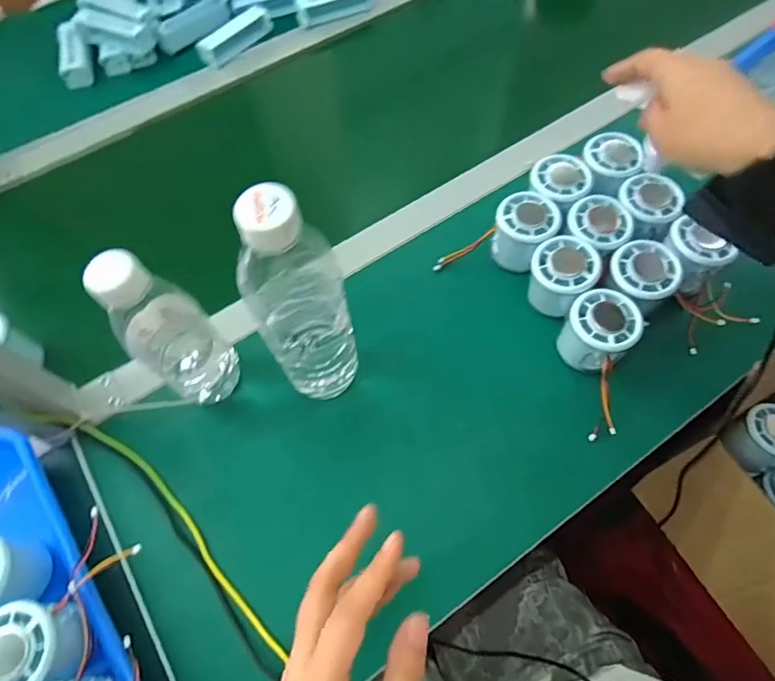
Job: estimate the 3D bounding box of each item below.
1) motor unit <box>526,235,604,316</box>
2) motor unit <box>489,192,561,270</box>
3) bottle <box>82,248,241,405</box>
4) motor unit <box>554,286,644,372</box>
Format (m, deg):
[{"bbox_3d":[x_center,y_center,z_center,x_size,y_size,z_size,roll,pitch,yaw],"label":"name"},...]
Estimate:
[{"bbox_3d":[0.159,-0.057,0.459,0.056,0.057,0.058,-1,63,1],"label":"motor unit"},{"bbox_3d":[0.133,-0.105,0.483,0.056,0.054,0.054,21,65,12],"label":"motor unit"},{"bbox_3d":[-0.169,-0.006,0.385,0.055,0.182,0.048,16,65,10],"label":"bottle"},{"bbox_3d":[0.183,-0.007,0.434,0.056,0.050,0.056,-1,63,1],"label":"motor unit"}]

